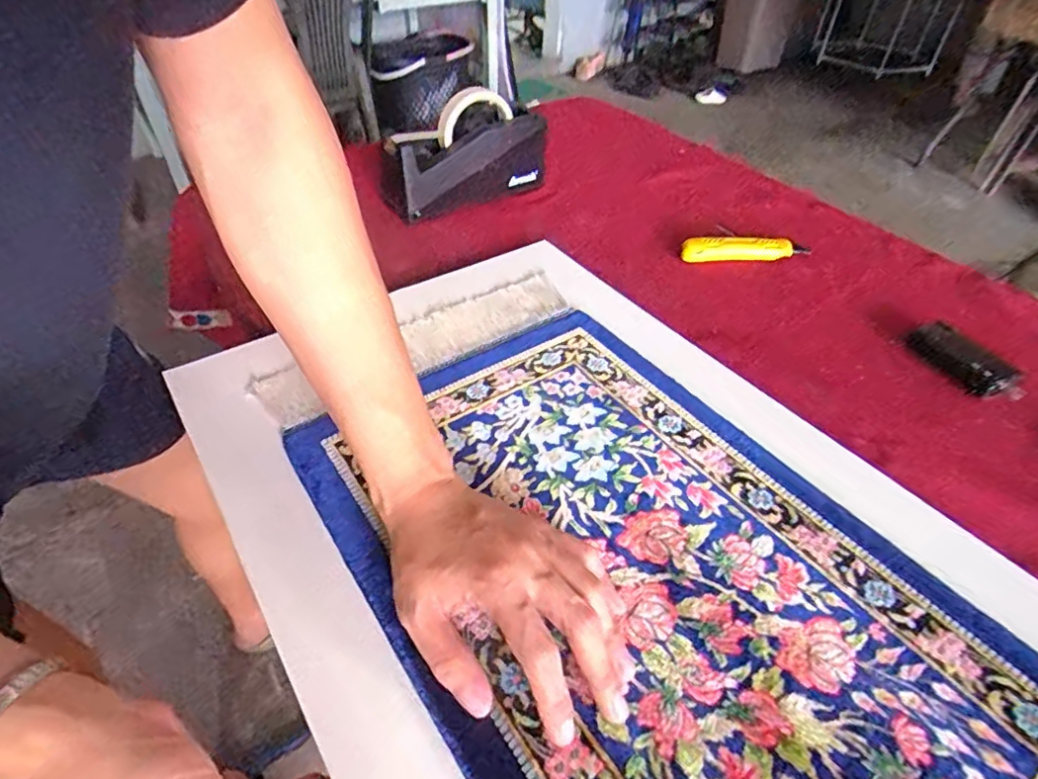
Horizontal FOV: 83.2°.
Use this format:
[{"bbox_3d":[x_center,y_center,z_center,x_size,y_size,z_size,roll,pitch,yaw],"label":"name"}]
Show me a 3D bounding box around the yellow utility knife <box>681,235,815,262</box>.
[{"bbox_3d":[0.253,-0.158,0.663,0.144,0.026,0.029,-6,43,-8],"label":"yellow utility knife"}]

